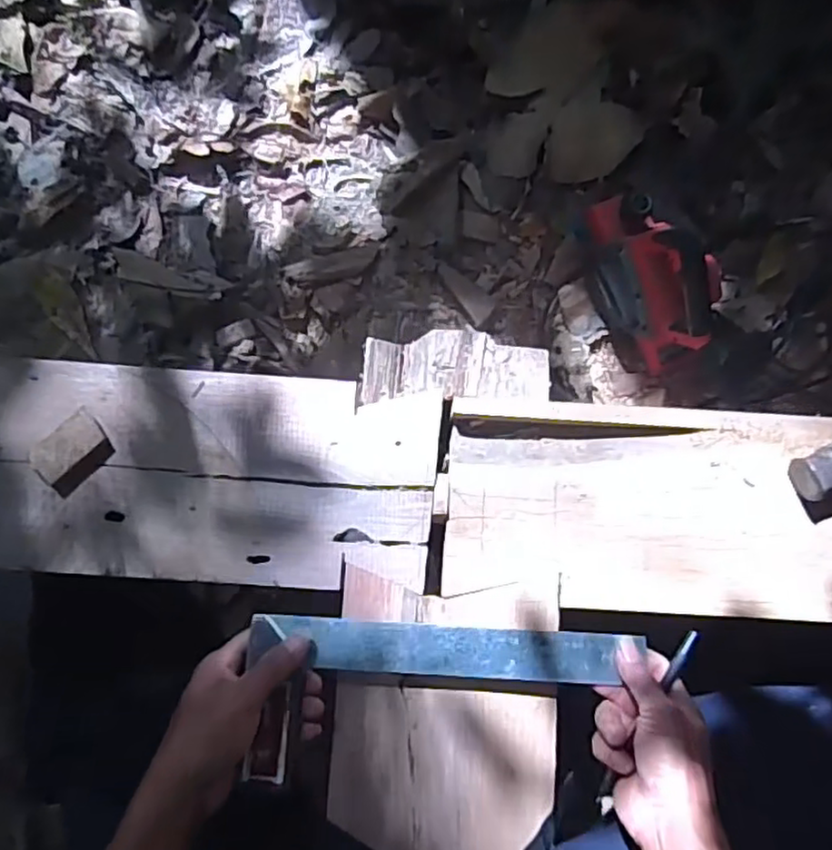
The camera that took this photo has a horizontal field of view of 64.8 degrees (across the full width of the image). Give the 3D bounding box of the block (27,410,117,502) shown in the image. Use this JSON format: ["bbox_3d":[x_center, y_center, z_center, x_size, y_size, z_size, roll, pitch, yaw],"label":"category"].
[{"bbox_3d":[-0.278,0.022,0.529,0.044,0.018,0.059,43,81,6],"label":"block"}]

